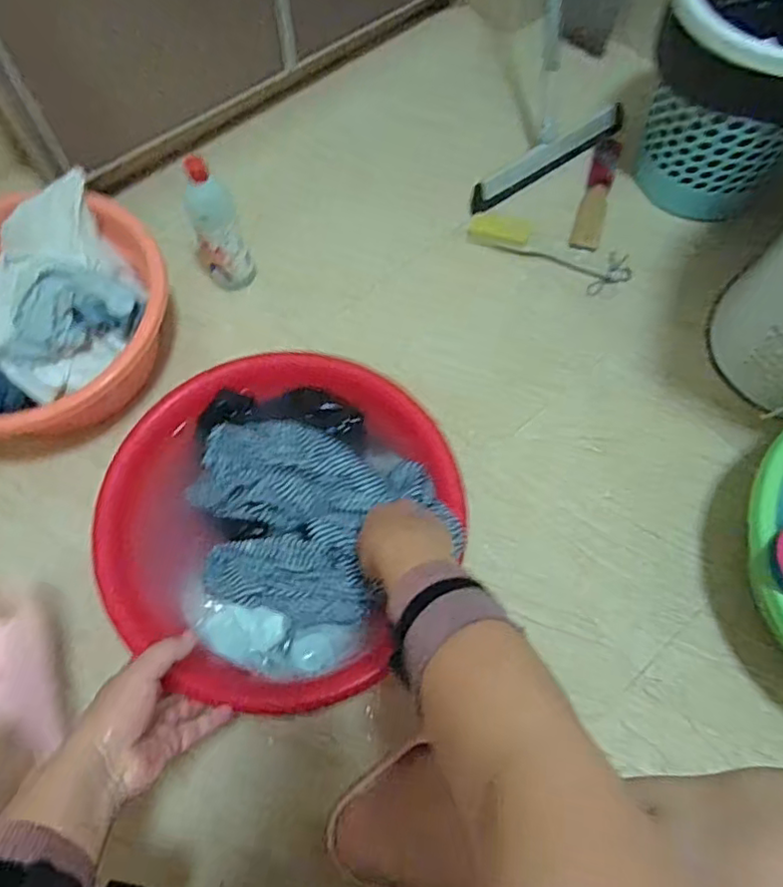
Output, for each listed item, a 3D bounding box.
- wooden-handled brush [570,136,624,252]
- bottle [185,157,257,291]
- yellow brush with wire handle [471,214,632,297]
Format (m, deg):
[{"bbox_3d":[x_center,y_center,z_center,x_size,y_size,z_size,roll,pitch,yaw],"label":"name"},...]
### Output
[{"bbox_3d":[0.313,-0.379,0.934,0.042,0.020,0.217,17,67,7],"label":"wooden-handled brush"},{"bbox_3d":[-0.228,-0.276,0.797,0.063,0.184,0.048,-21,68,-9],"label":"bottle"},{"bbox_3d":[0.226,-0.277,0.888,0.238,0.013,0.069,22,68,9],"label":"yellow brush with wire handle"}]

